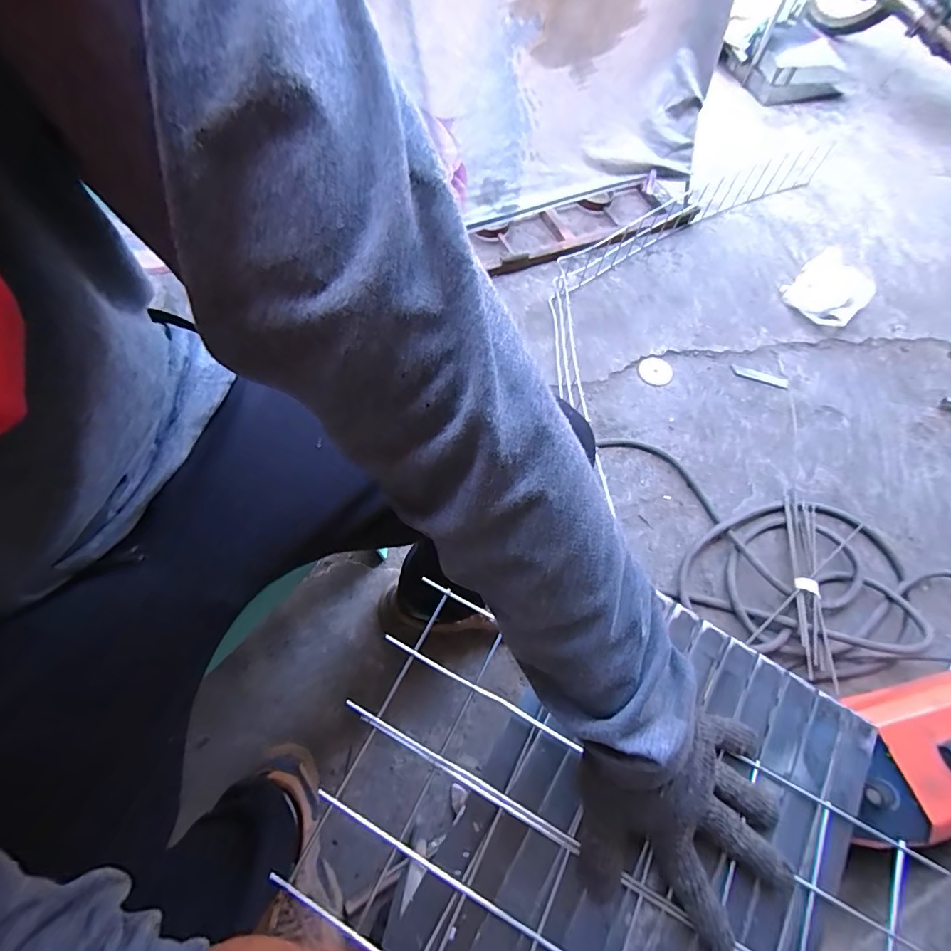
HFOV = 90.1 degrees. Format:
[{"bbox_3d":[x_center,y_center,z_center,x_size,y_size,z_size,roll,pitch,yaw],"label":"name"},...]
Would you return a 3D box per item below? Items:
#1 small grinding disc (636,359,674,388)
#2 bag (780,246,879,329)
[{"bbox_3d":[0.389,-0.224,1.027,0.072,0.010,0.069,1,67,-2],"label":"small grinding disc"},{"bbox_3d":[0.862,-0.459,1.142,0.244,0.049,0.164,-41,74,-18],"label":"bag"}]

